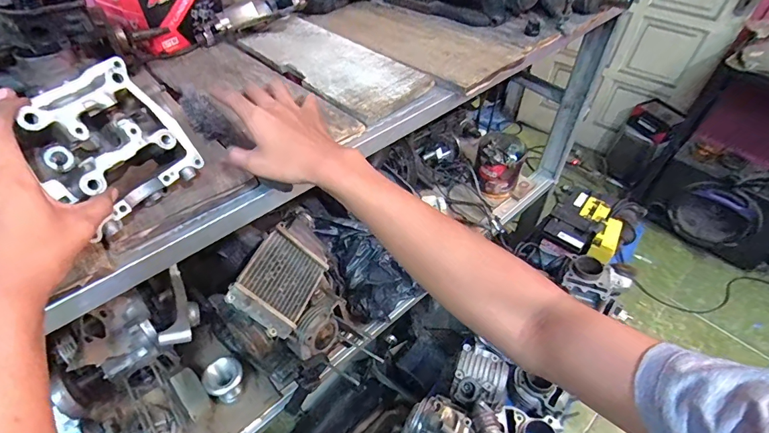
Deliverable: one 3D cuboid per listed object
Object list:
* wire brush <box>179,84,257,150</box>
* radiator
[{"bbox_3d":[-0.245,-0.135,0.552,0.121,0.042,0.039,38,56,16],"label":"wire brush"},{"bbox_3d":[-0.190,0.109,0.786,0.141,0.035,0.212,43,50,-19],"label":"radiator"}]

